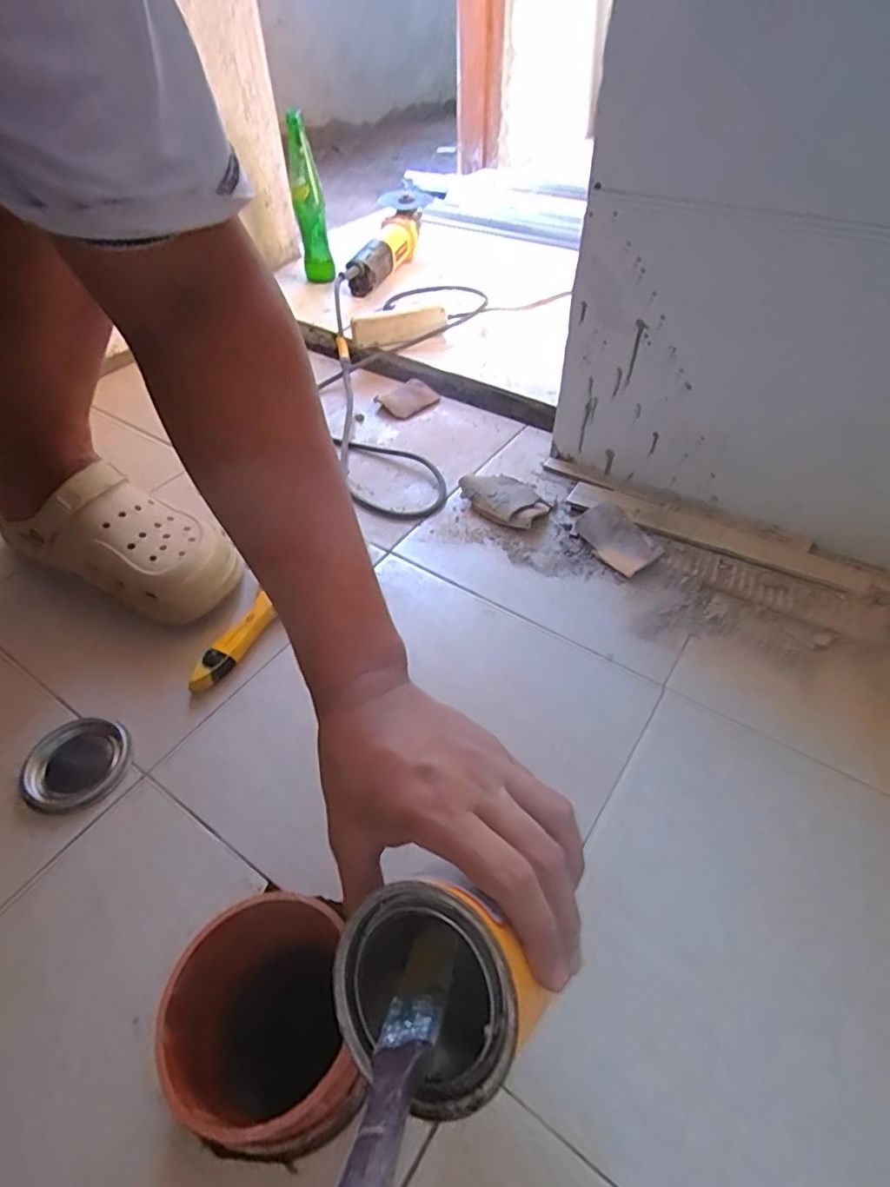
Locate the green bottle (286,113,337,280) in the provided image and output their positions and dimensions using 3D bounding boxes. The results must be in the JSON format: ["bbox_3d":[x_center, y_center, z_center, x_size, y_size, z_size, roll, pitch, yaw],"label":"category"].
[{"bbox_3d":[-0.226,-0.647,0.957,0.051,0.217,0.054,-10,47,-7],"label":"green bottle"}]

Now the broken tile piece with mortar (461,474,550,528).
[{"bbox_3d":[0.066,-0.108,0.648,0.065,0.023,0.095,-32,53,-25],"label":"broken tile piece with mortar"}]

